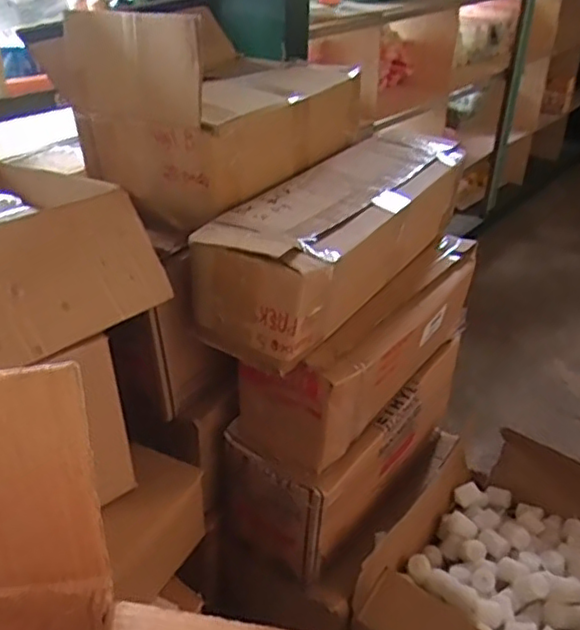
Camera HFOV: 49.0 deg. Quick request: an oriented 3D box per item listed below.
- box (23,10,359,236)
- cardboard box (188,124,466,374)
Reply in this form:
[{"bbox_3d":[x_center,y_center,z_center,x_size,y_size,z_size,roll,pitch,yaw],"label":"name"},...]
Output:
[{"bbox_3d":[-0.143,-0.368,1.030,0.367,0.240,0.523,18,37,24],"label":"box"},{"bbox_3d":[0.091,-0.142,0.984,0.194,0.145,0.571,18,37,24],"label":"cardboard box"}]

